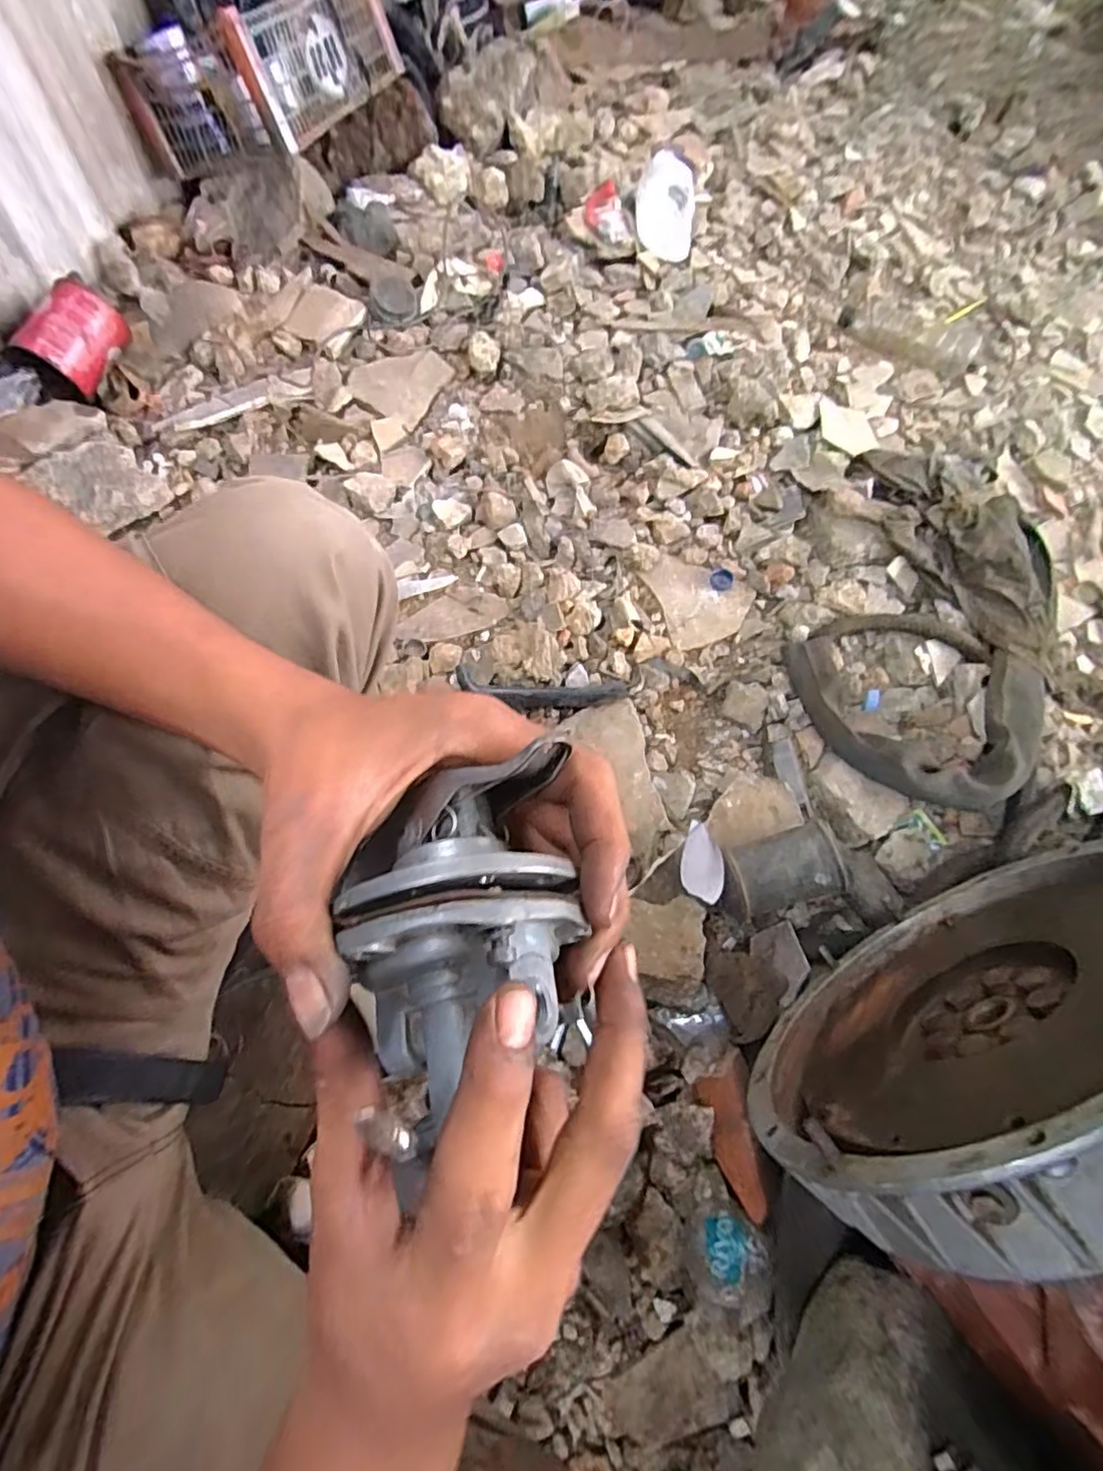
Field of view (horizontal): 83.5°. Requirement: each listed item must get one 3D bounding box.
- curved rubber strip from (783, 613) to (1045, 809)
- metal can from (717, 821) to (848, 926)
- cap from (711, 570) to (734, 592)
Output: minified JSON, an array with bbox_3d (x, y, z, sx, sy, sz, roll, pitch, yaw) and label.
[{"bbox_3d":[0.461,-0.049,0.757,0.267,0.070,0.281,-17,70,-11],"label":"curved rubber strip"},{"bbox_3d":[0.250,0.148,0.675,0.117,0.069,0.078,-13,70,-8],"label":"metal can"},{"bbox_3d":[0.241,-0.220,0.875,0.029,0.007,0.036,14,68,1],"label":"cap"}]

